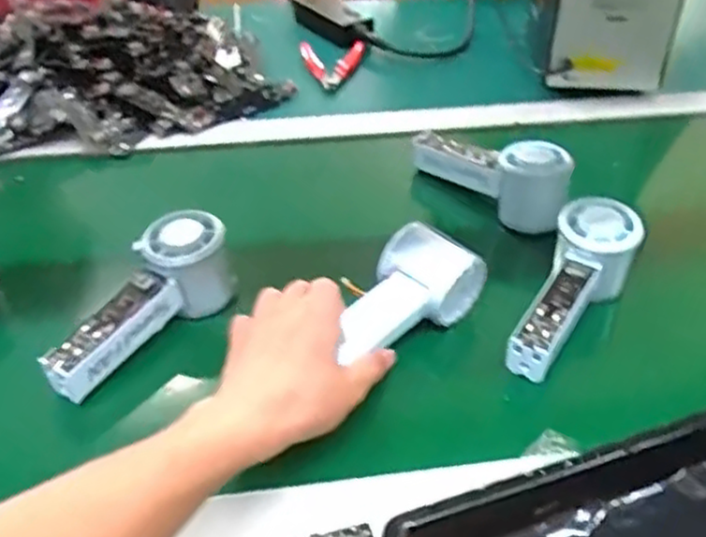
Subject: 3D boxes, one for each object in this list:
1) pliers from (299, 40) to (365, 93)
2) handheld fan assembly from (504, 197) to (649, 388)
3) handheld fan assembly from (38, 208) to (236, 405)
[{"bbox_3d":[-0.021,-0.237,0.857,0.077,0.020,0.110,-3,38,-4],"label":"pliers"},{"bbox_3d":[0.157,0.009,0.521,0.057,0.065,0.157,25,42,26],"label":"handheld fan assembly"},{"bbox_3d":[-0.144,0.031,0.506,0.050,0.070,0.157,25,59,27],"label":"handheld fan assembly"}]

